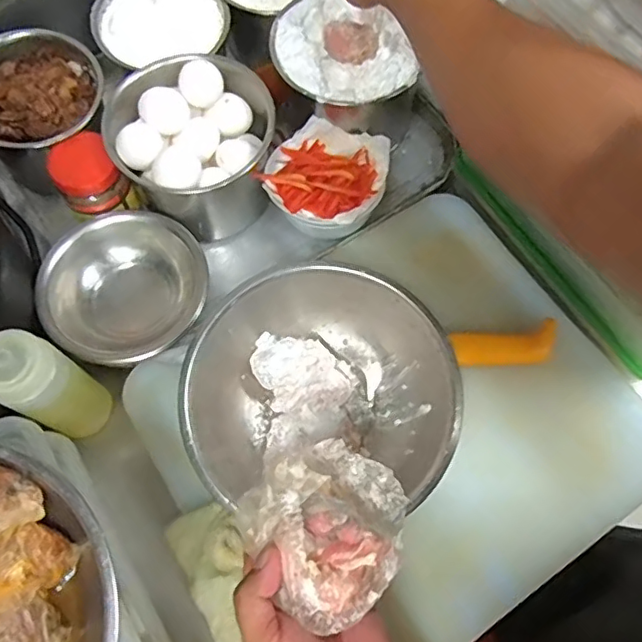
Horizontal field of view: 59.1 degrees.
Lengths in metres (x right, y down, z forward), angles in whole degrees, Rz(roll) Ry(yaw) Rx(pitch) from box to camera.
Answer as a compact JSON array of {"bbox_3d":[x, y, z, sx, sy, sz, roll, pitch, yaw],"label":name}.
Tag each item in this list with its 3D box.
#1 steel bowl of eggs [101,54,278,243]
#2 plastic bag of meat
[{"bbox_3d":[-0.122,-0.168,0.556,0.143,0.119,0.146,1,69,-2],"label":"steel bowl of eggs"},{"bbox_3d":[0.006,0.122,0.349,0.095,0.045,0.098,-37,74,-14],"label":"plastic bag of meat"}]

